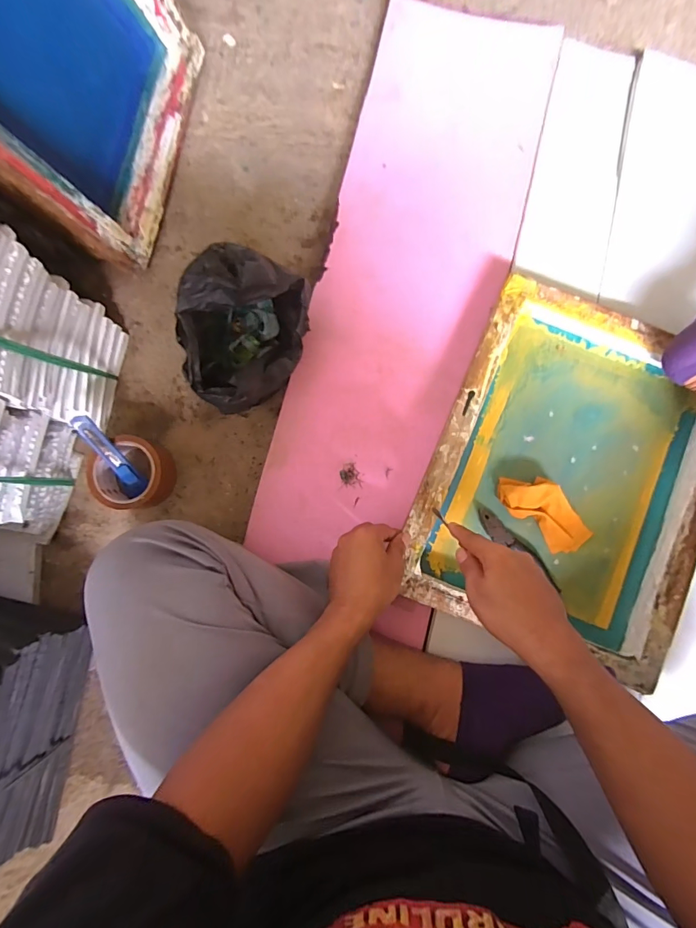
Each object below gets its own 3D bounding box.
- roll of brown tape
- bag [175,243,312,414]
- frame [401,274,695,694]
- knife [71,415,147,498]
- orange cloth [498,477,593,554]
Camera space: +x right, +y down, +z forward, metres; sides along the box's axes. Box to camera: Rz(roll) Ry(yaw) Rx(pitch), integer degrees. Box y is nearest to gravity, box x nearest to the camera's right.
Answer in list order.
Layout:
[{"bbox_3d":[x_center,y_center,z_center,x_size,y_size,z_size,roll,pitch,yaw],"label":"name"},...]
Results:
[{"bbox_3d":[-0.298,0.014,0.579,0.099,0.055,0.097,0,86,1],"label":"roll of brown tape"},{"bbox_3d":[-0.131,-0.155,0.536,0.130,0.162,0.173,18,87,3],"label":"bag"},{"bbox_3d":[0.296,0.012,0.555,0.341,0.053,0.438,23,87,3],"label":"frame"},{"bbox_3d":[-0.317,-0.011,0.558,0.032,0.023,0.129,-23,124,0],"label":"knife"},{"bbox_3d":[0.272,0.064,0.567,0.136,0.032,0.067,43,88,4],"label":"orange cloth"}]

